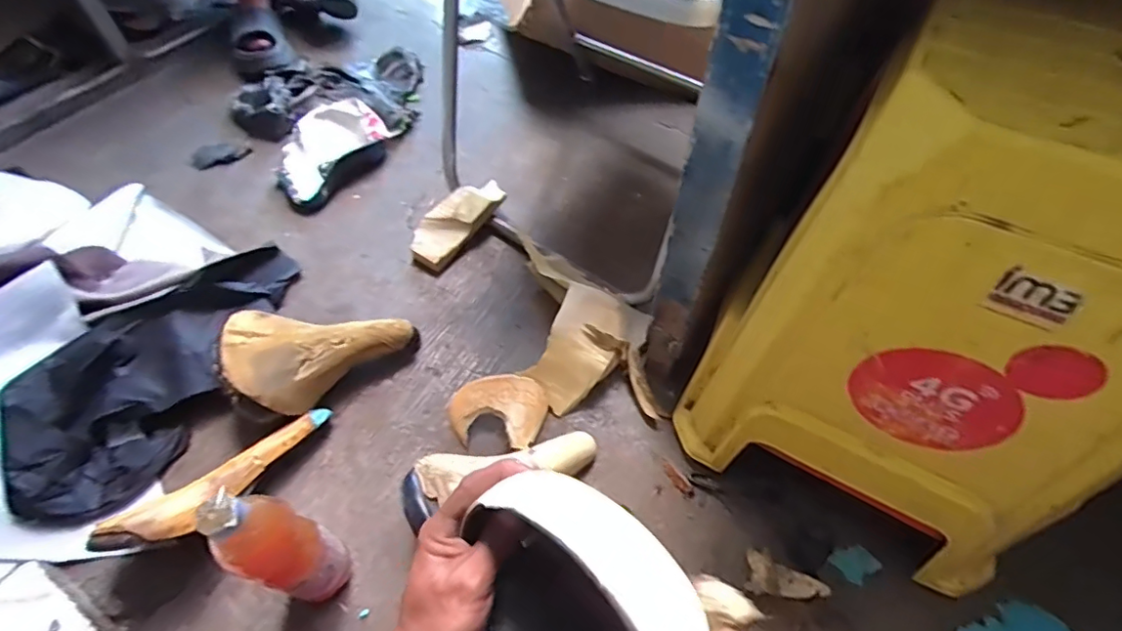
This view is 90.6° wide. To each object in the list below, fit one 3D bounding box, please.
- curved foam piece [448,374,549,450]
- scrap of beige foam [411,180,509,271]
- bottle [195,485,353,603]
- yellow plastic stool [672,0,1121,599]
[{"bbox_3d":[-0.083,0.121,0.718,0.123,0.038,0.094,8,55,6],"label":"curved foam piece"},{"bbox_3d":[-0.167,-0.156,0.895,0.076,0.033,0.177,37,77,23],"label":"scrap of beige foam"},{"bbox_3d":[-0.258,0.224,0.527,0.056,0.241,0.064,16,58,10],"label":"bottle"},{"bbox_3d":[0.339,-0.010,0.518,0.323,0.451,0.271,28,60,17],"label":"yellow plastic stool"}]

